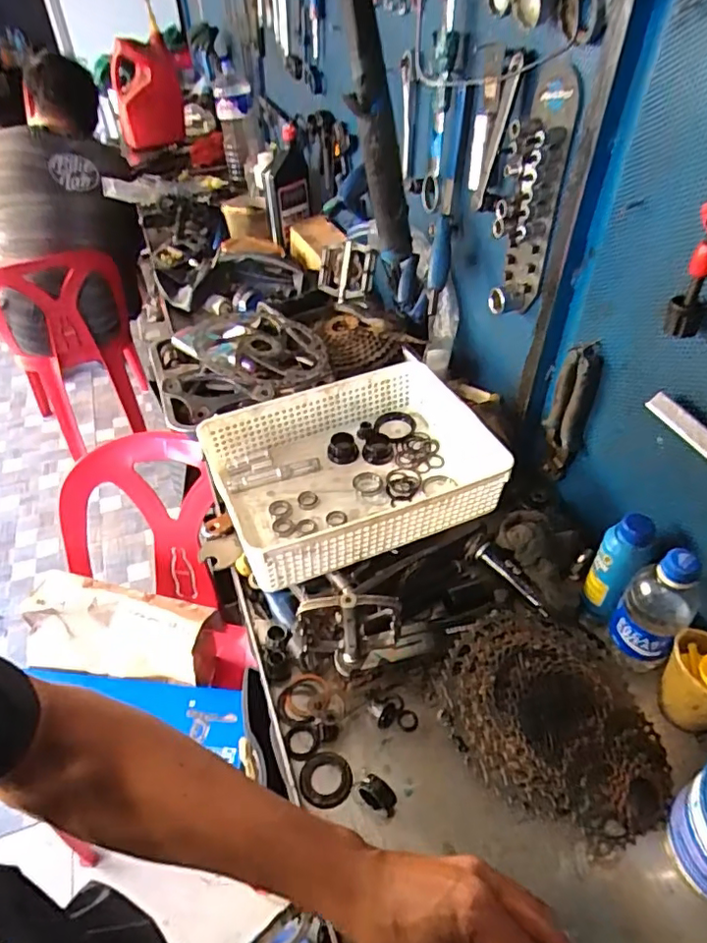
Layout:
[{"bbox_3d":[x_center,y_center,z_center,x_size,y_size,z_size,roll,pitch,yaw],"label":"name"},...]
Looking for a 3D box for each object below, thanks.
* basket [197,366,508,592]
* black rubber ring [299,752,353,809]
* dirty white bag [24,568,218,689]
[{"bbox_3d":[0.001,-0.005,0.738,0.330,0.087,0.244,-16,46,-16],"label":"basket"},{"bbox_3d":[-0.026,0.293,0.545,0.049,0.006,0.049,0,43,0],"label":"black rubber ring"},{"bbox_3d":[-0.405,0.267,0.989,0.317,0.111,0.119,7,44,8],"label":"dirty white bag"}]

